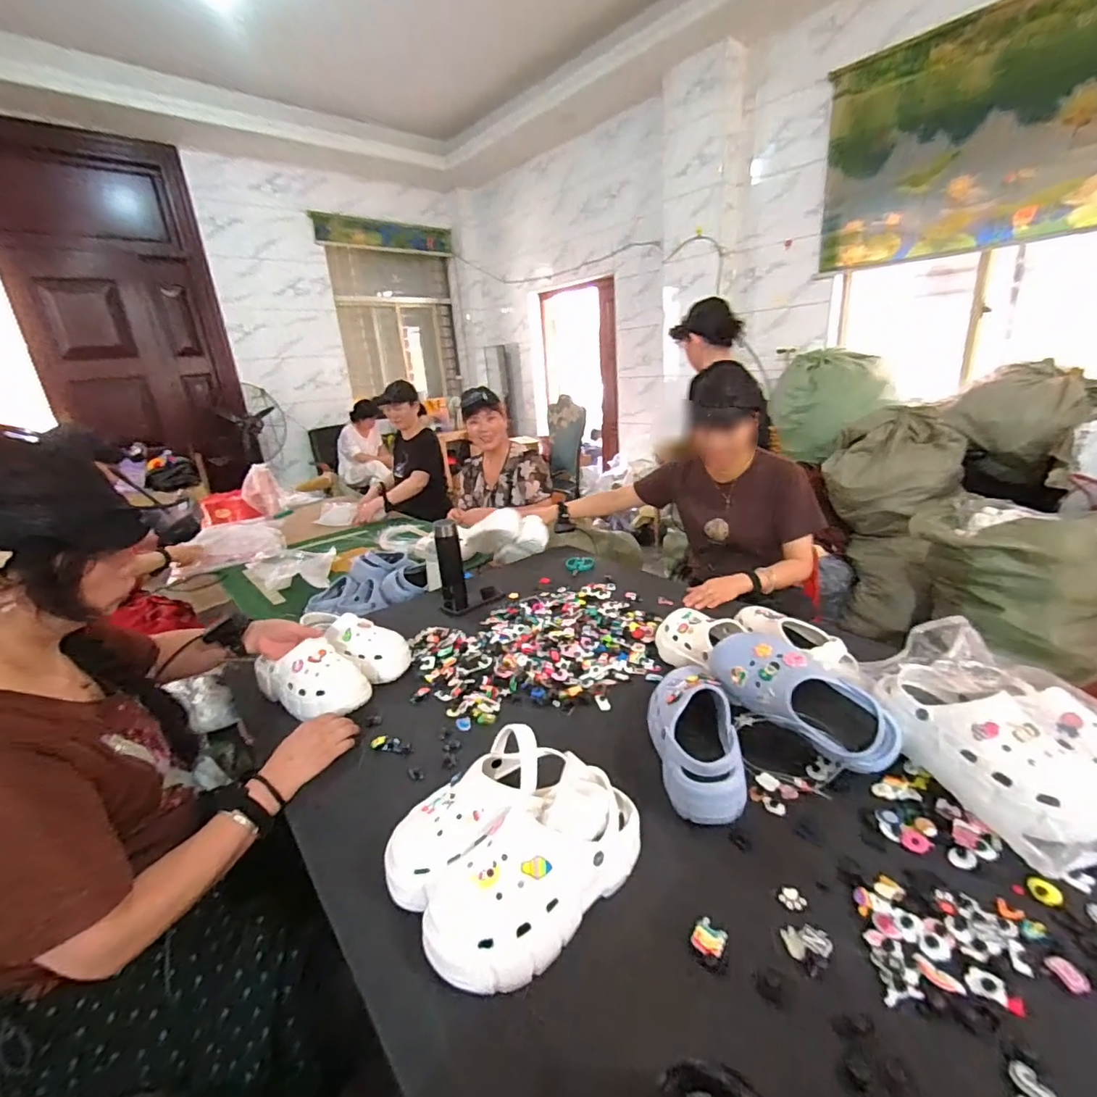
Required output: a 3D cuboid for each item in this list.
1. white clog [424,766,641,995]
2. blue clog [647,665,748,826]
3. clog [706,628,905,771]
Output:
[{"bbox_3d":[-0.008,0.337,0.544,0.248,0.100,0.105,-19,24,-34],"label":"white clog"},{"bbox_3d":[0.205,0.265,0.729,0.114,0.098,0.232,-1,20,10],"label":"blue clog"},{"bbox_3d":[0.357,0.202,0.721,0.262,0.099,0.095,32,41,30],"label":"clog"}]

